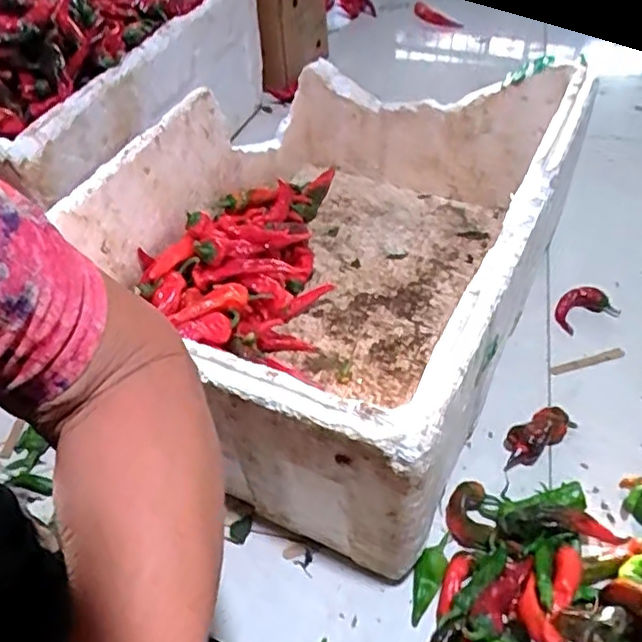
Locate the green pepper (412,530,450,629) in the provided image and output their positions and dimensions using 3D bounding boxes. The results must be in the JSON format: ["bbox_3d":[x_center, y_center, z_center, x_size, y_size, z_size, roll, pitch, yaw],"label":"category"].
[{"bbox_3d":[0.103,0.243,0.606,0.028,0.015,0.089,22,54,23],"label":"green pepper"}]

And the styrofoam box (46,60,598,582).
[{"bbox_3d":[0.017,-0.095,0.748,0.435,0.240,0.625,18,53,20],"label":"styrofoam box"}]

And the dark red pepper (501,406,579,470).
[{"bbox_3d":[0.237,0.125,0.693,0.101,0.042,0.039,-31,53,-20],"label":"dark red pepper"}]

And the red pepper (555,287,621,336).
[{"bbox_3d":[0.341,-0.018,0.826,0.085,0.034,0.047,-20,50,-12],"label":"red pepper"}]

